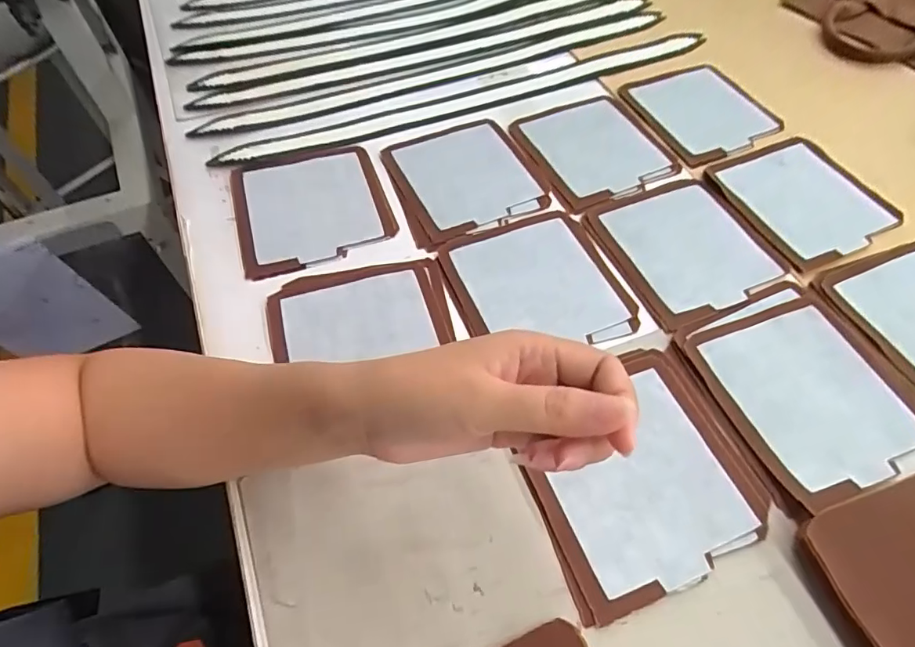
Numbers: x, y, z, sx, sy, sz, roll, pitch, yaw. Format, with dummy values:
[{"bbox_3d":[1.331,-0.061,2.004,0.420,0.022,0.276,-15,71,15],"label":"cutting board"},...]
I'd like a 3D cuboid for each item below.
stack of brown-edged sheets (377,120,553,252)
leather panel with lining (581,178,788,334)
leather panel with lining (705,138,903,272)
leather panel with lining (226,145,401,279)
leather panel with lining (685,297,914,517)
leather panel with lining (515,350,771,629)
[{"bbox_3d":[0.005,-0.136,0.477,0.130,0.008,0.129,-21,61,-12],"label":"stack of brown-edged sheets"},{"bbox_3d":[0.194,-0.068,0.429,0.122,0.004,0.128,-19,58,-10],"label":"leather panel with lining"},{"bbox_3d":[0.309,-0.114,0.453,0.116,0.007,0.130,-20,58,-10],"label":"leather panel with lining"},{"bbox_3d":[-0.130,-0.106,0.453,0.130,0.010,0.132,-16,59,-12],"label":"leather panel with lining"},{"bbox_3d":[0.248,0.045,0.354,0.121,0.005,0.130,-20,58,-10],"label":"leather panel with lining"},{"bbox_3d":[0.112,0.092,0.322,0.138,0.007,0.135,-19,58,-10],"label":"leather panel with lining"}]

